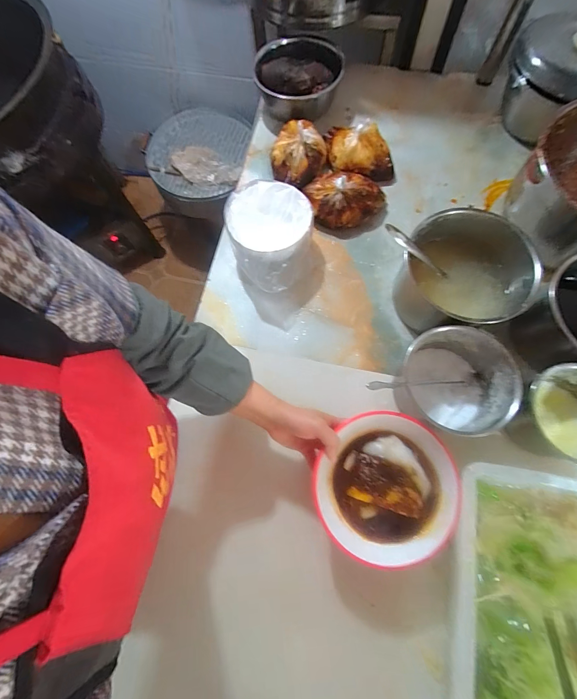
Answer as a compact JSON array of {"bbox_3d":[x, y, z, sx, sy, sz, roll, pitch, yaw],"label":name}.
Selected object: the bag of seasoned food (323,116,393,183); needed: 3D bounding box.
[{"bbox_3d":[0.153,-0.426,0.684,0.173,0.071,0.097,19,74,7],"label":"bag of seasoned food"}]

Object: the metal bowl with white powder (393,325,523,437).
[{"bbox_3d":[0.256,0.053,0.506,0.159,0.104,0.142,38,77,11],"label":"metal bowl with white powder"}]

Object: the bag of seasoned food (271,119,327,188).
[{"bbox_3d":[0.021,-0.427,0.686,0.117,0.066,0.162,9,73,4],"label":"bag of seasoned food"}]

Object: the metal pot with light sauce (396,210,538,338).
[{"bbox_3d":[0.294,-0.125,0.551,0.194,0.127,0.194,0,73,1],"label":"metal pot with light sauce"}]

